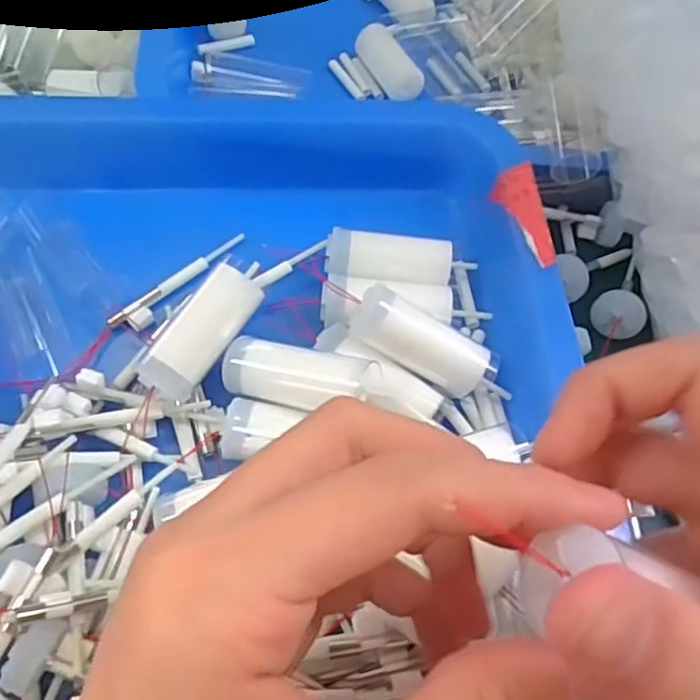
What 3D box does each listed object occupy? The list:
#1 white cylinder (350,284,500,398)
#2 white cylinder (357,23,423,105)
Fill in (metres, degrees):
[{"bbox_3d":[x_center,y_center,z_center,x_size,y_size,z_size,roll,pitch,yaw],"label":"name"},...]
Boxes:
[{"bbox_3d":[0.026,-0.003,0.221,0.051,0.014,0.016,31,57,-6],"label":"white cylinder"},{"bbox_3d":[0.020,-0.148,0.328,0.017,0.014,0.046,-28,74,-20],"label":"white cylinder"}]

